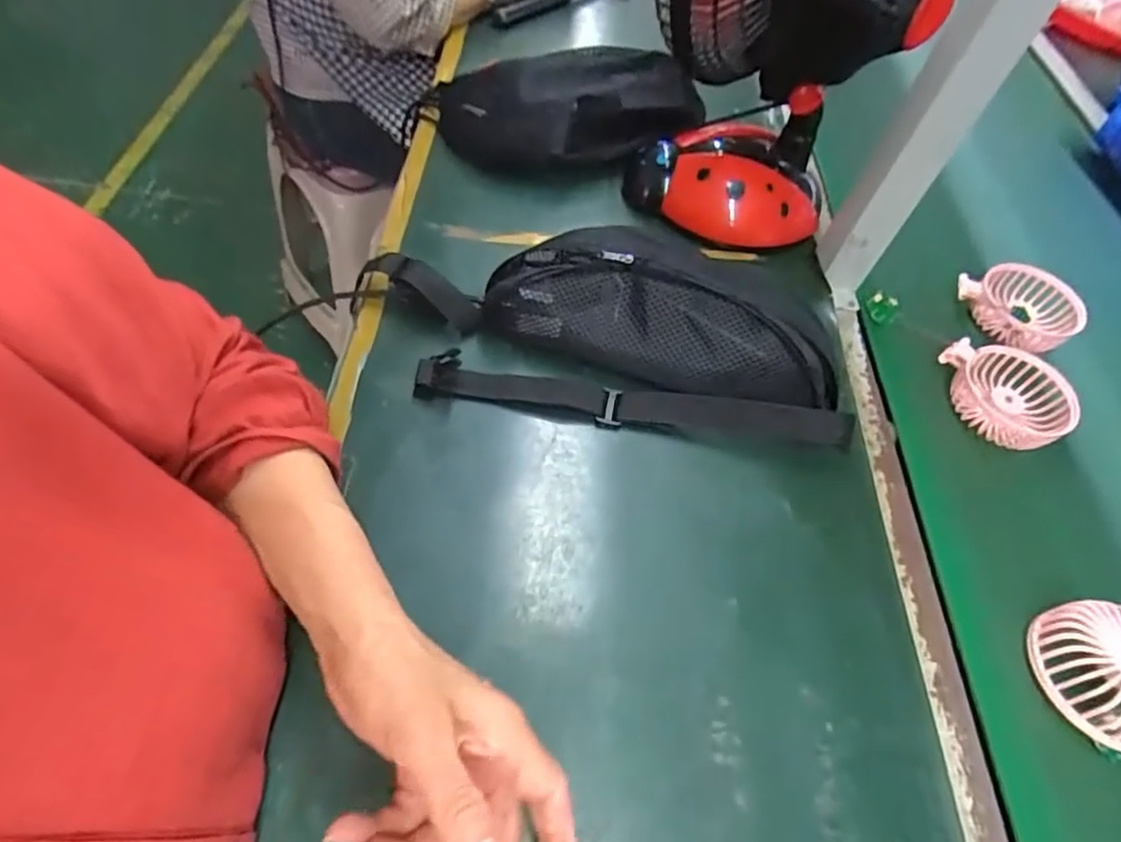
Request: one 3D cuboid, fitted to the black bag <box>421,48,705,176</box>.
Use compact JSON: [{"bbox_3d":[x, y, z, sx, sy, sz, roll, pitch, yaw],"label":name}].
[{"bbox_3d":[0.003,-0.310,0.634,0.278,0.076,0.110,-1,57,-4],"label":"black bag"}]

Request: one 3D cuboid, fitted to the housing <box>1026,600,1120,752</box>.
[{"bbox_3d":[0.349,0.157,0.384,0.084,0.033,0.090,-9,58,-10],"label":"housing"}]

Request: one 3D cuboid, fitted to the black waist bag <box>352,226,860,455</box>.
[{"bbox_3d":[0.026,-0.084,0.487,0.393,0.077,0.159,9,56,2],"label":"black waist bag"}]

